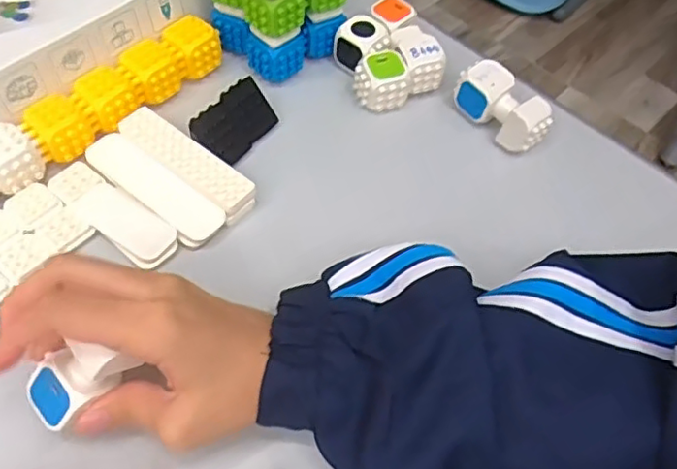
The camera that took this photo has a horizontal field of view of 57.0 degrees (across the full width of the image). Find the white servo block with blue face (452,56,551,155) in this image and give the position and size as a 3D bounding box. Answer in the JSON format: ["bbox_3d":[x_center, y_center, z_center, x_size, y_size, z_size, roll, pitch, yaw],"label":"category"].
[{"bbox_3d":[0.116,-0.090,0.433,0.031,0.031,0.066,-33,64,-24],"label":"white servo block with blue face"}]

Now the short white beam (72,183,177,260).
[{"bbox_3d":[-0.129,-0.009,0.376,0.067,0.004,0.027,33,59,17],"label":"short white beam"}]

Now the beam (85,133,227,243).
[{"bbox_3d":[-0.117,-0.032,0.391,0.104,0.008,0.028,35,60,18],"label":"beam"}]

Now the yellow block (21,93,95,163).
[{"bbox_3d":[-0.179,-0.068,0.398,0.036,0.028,0.030,-30,63,-22],"label":"yellow block"}]

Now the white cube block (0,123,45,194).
[{"bbox_3d":[-0.202,-0.047,0.382,0.029,0.028,0.033,38,61,20],"label":"white cube block"}]

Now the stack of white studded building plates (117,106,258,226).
[{"bbox_3d":[-0.099,-0.047,0.405,0.105,0.019,0.025,36,60,19],"label":"stack of white studded building plates"}]

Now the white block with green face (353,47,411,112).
[{"bbox_3d":[0.029,-0.110,0.442,0.035,0.027,0.037,-17,59,-15],"label":"white block with green face"}]

